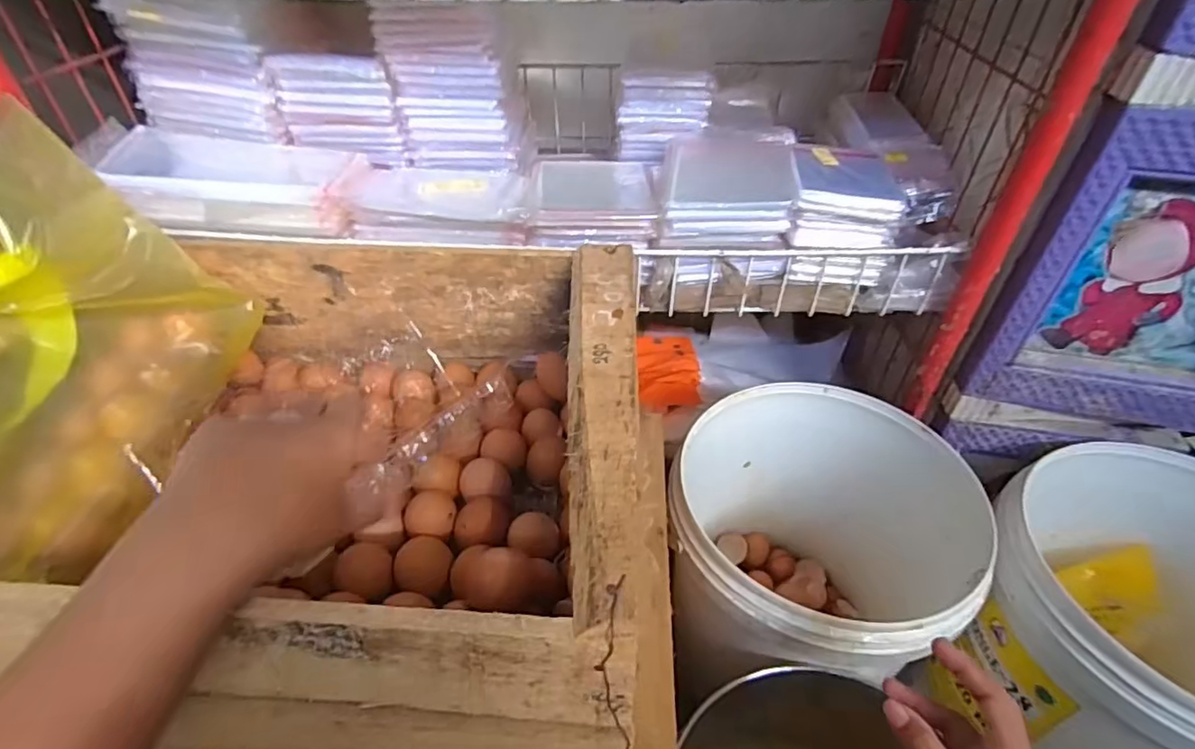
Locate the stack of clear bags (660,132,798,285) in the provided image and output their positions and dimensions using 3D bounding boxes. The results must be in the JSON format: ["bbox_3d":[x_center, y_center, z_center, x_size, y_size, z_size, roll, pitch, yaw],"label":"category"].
[{"bbox_3d":[0.136,-0.182,0.637,0.127,0.097,0.158,4,41,5],"label":"stack of clear bags"}]

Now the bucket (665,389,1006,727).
[{"bbox_3d":[0.234,0.231,0.698,0.300,0.312,0.297,0,41,0],"label":"bucket"}]

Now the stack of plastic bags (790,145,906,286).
[{"bbox_3d":[0.251,-0.169,0.625,0.102,0.099,0.120,6,42,7],"label":"stack of plastic bags"}]

